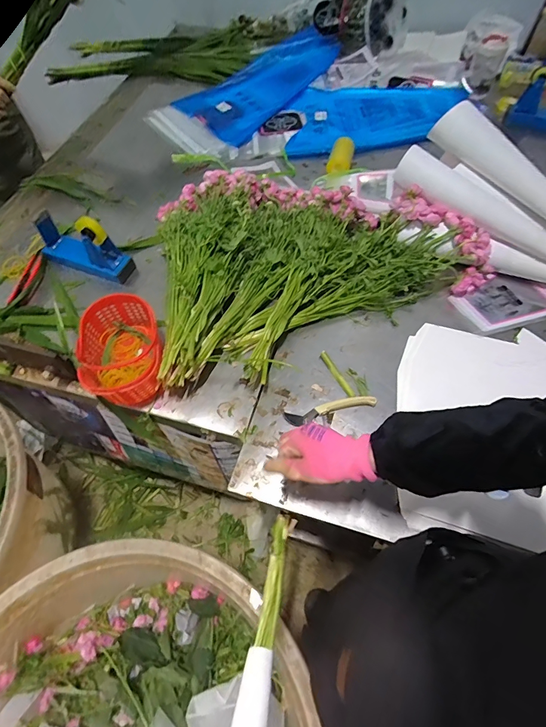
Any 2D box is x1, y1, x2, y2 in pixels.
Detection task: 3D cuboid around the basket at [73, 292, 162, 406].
[{"bbox_3d":[-0.276,-0.019,0.703,0.141,0.092,0.198,-9,59,-4],"label":"basket"}]

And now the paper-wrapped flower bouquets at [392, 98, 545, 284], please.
[{"bbox_3d":[0.553,-0.309,0.813,0.243,0.160,0.589,-40,78,-20],"label":"paper-wrapped flower bouquets"}]

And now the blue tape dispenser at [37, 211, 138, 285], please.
[{"bbox_3d":[-0.417,-0.263,0.828,0.195,0.133,0.074,21,62,14],"label":"blue tape dispenser"}]

